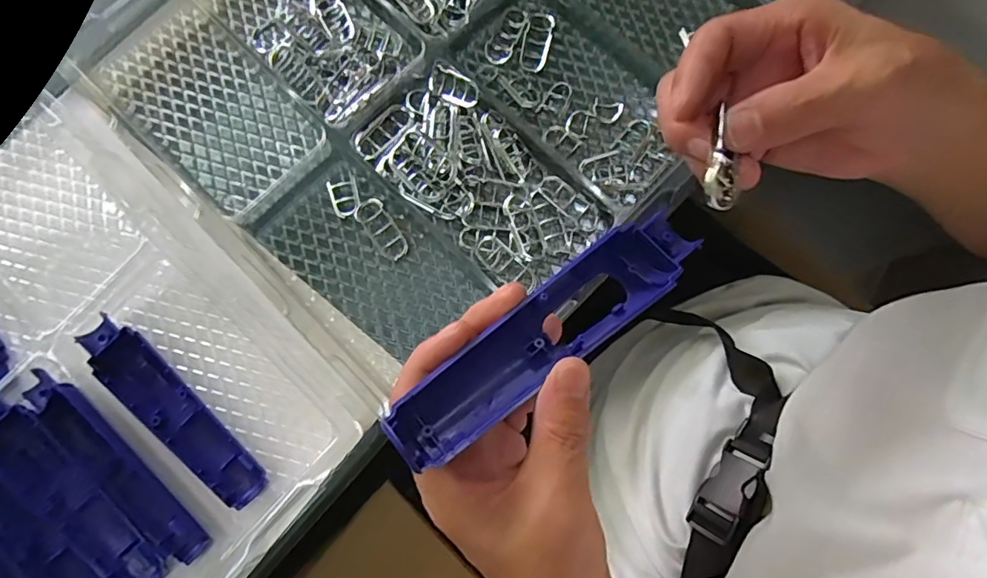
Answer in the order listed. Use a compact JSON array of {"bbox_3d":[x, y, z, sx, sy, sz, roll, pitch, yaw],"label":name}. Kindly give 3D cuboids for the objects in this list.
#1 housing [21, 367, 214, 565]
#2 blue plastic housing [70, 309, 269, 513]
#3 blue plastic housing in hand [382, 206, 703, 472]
[{"bbox_3d":[-0.259,0.120,0.356,0.169,0.017,0.033,40,82,8],"label":"housing"},{"bbox_3d":[-0.225,0.086,0.369,0.164,0.017,0.038,42,82,8],"label":"blue plastic housing"},{"bbox_3d":[0.027,0.018,0.243,0.162,0.024,0.040,-36,81,-18],"label":"blue plastic housing in hand"}]

